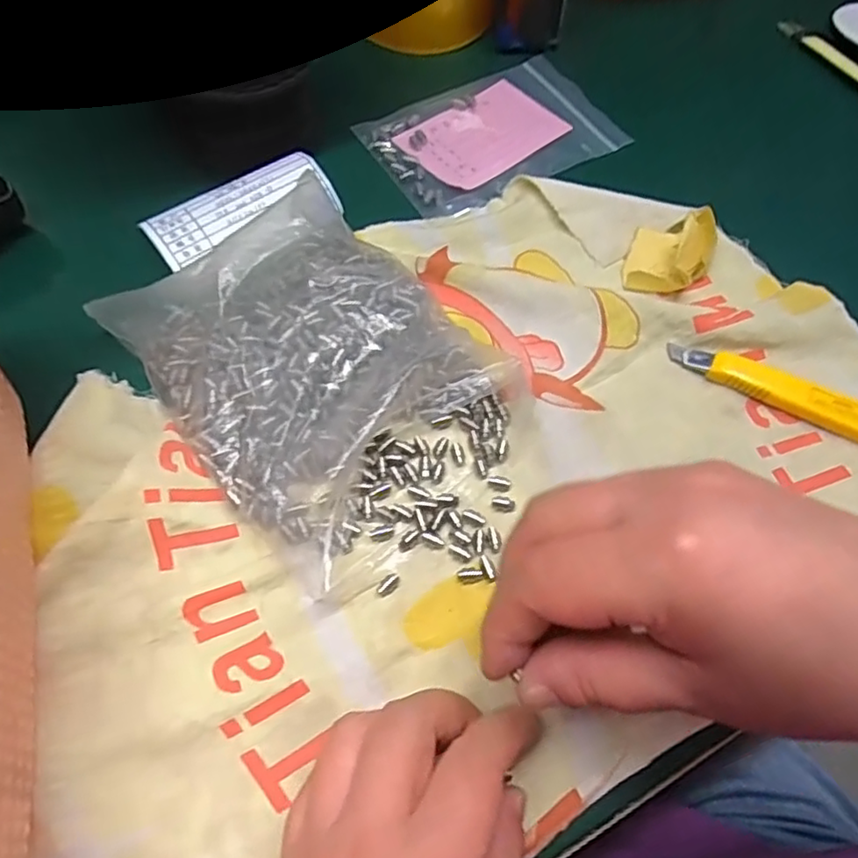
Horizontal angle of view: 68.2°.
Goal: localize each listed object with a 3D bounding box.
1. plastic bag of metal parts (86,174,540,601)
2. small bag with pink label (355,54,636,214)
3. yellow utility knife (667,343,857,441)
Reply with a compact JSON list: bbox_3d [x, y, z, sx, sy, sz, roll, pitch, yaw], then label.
[{"bbox_3d":[-0.045,-0.031,0.291,0.138,0.040,0.195,-37,70,-20],"label":"plastic bag of metal parts"},{"bbox_3d":[0.043,-0.190,0.406,0.155,0.008,0.100,-29,67,-17],"label":"small bag with pink label"},{"bbox_3d":[0.183,-0.012,0.307,0.131,0.016,0.023,25,64,10],"label":"yellow utility knife"}]

